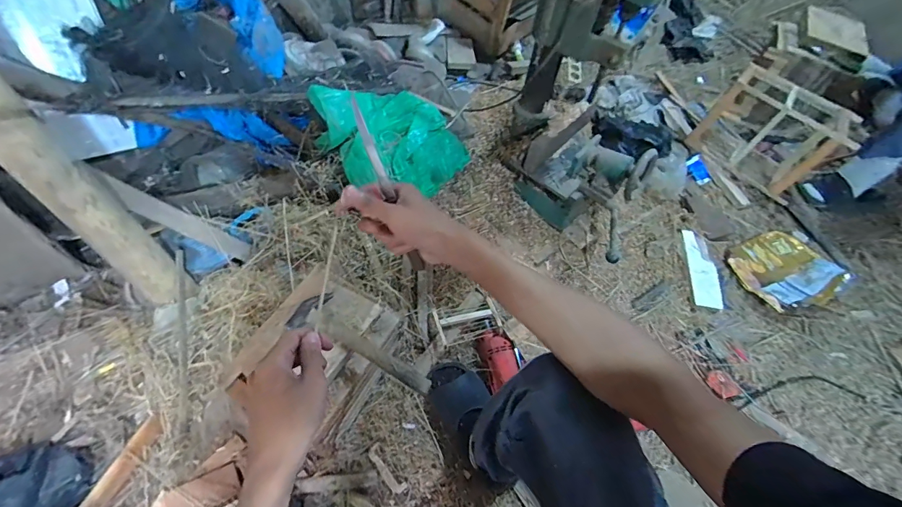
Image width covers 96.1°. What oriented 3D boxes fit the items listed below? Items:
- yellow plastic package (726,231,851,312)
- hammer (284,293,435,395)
[{"bbox_3d":[0.909,0.035,1.090,0.289,0.029,0.218,-16,59,-15],"label":"yellow plastic package"},{"bbox_3d":[-0.140,0.146,0.662,0.247,0.041,0.080,25,58,11],"label":"hammer"}]

